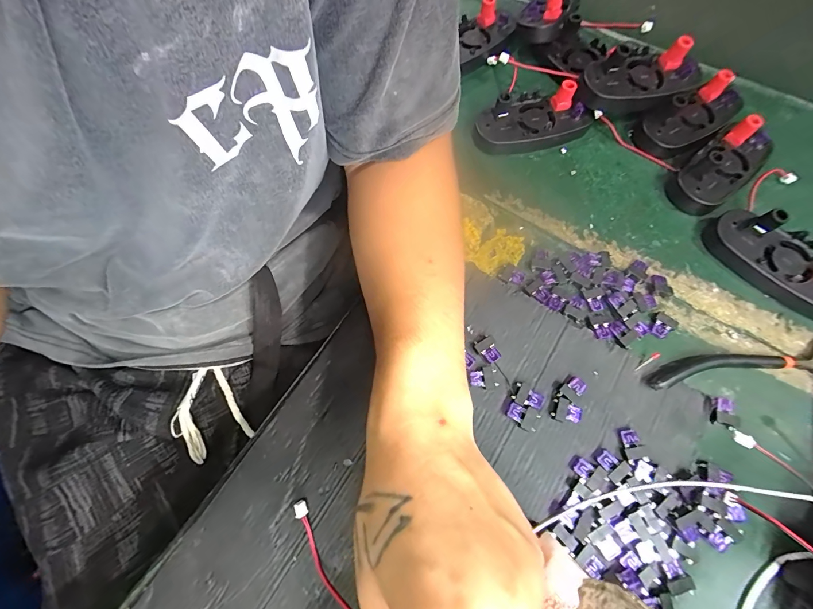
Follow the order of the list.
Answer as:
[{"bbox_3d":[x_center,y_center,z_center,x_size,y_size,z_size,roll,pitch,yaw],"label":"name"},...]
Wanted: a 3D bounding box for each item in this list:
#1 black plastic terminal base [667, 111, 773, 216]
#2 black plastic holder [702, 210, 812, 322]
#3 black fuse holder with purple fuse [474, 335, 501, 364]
[{"bbox_3d":[0.284,-0.127,0.314,0.108,0.035,0.049,-38,72,-12],"label":"black plastic terminal base"},{"bbox_3d":[0.303,-0.037,0.281,0.109,0.036,0.048,42,75,16],"label":"black plastic holder"},{"bbox_3d":[0.062,0.034,0.269,0.015,0.005,0.020,-24,70,-8],"label":"black fuse holder with purple fuse"}]

